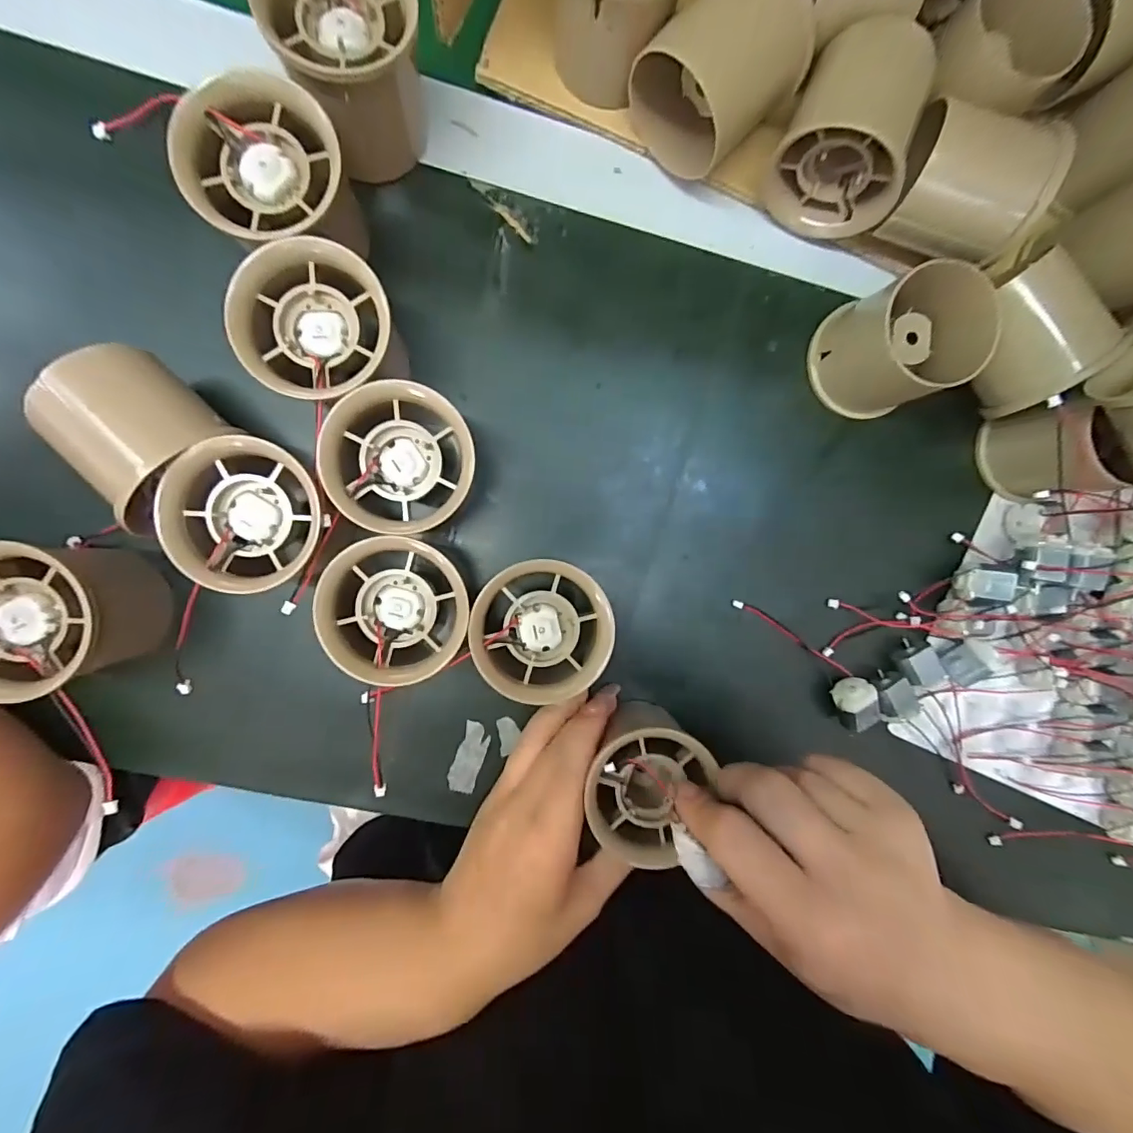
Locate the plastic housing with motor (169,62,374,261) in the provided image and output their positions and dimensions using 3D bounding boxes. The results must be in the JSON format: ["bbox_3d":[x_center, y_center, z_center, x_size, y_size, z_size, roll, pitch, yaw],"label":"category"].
[{"bbox_3d":[-0.109,-0.145,0.202,0.052,0.052,0.053,0,93,-6],"label":"plastic housing with motor"}]

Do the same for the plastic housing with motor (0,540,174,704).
[{"bbox_3d":[-0.195,0.018,0.197,0.058,0.040,0.053,-15,94,-5],"label":"plastic housing with motor"}]

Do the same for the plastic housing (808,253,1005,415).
[{"bbox_3d":[0.154,-0.102,0.235,0.063,0.044,0.052,-20,95,-5],"label":"plastic housing"}]

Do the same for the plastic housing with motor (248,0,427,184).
[{"bbox_3d":[-0.081,-0.196,0.202,0.051,0.052,0.054,0,93,-6],"label":"plastic housing with motor"}]

